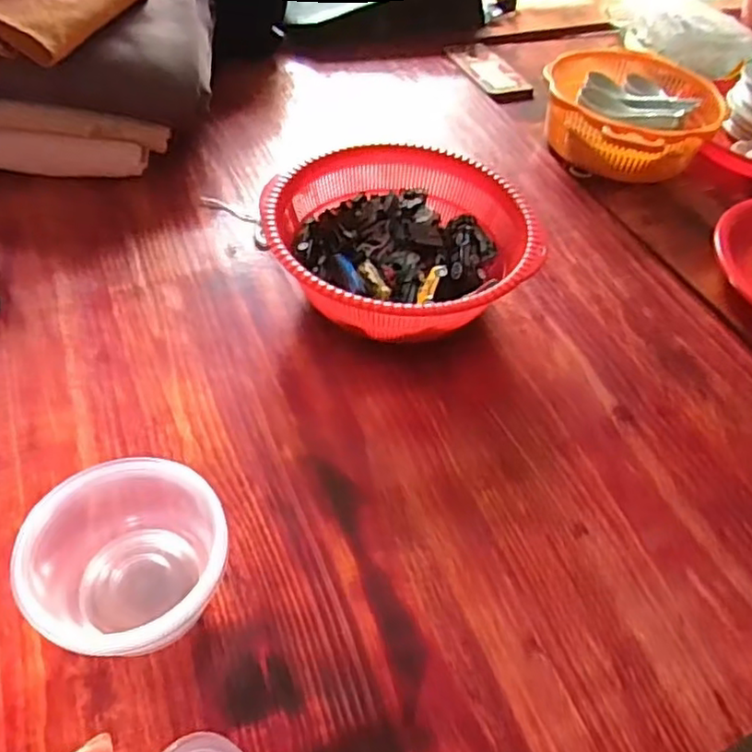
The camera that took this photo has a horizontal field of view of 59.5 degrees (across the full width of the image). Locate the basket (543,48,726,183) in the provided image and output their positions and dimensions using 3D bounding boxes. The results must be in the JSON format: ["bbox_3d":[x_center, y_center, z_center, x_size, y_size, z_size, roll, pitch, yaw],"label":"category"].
[{"bbox_3d":[0.323,-0.340,0.839,0.202,0.077,0.278,26,52,16],"label":"basket"}]

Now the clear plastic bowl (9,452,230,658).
[{"bbox_3d":[-0.147,0.118,0.401,0.106,0.083,0.113,2,49,-3],"label":"clear plastic bowl"}]

